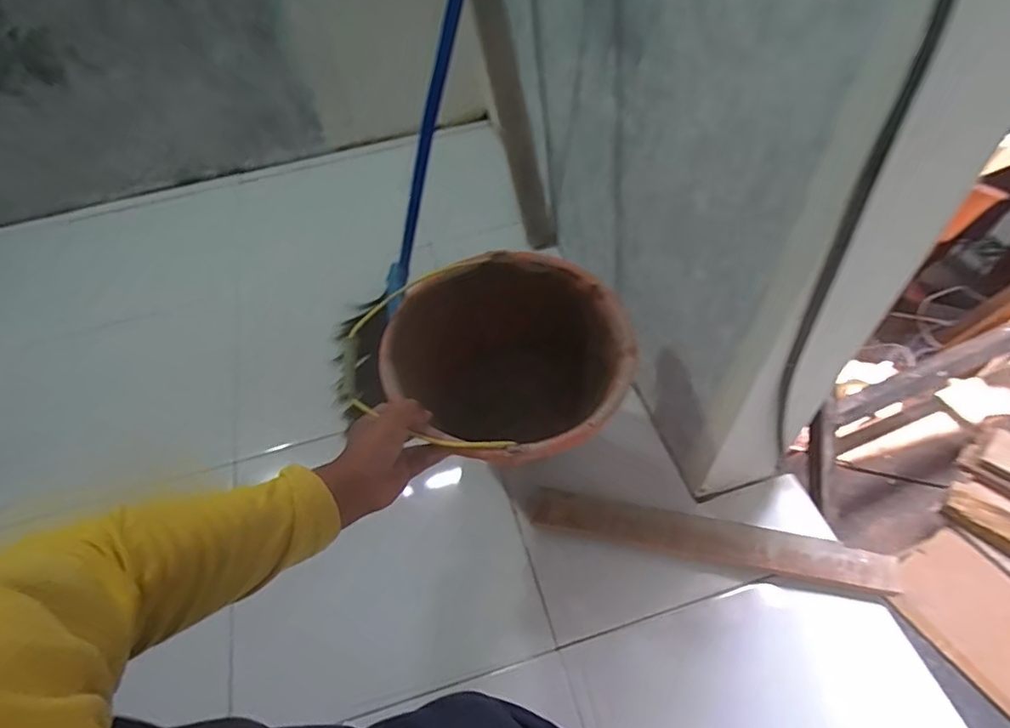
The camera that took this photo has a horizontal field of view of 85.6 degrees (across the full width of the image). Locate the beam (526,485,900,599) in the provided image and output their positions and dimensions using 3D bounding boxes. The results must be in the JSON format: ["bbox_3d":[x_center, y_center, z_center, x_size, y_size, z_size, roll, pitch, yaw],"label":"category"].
[{"bbox_3d":[0.270,0.230,0.726,0.459,0.023,0.062,7,54,11],"label":"beam"}]

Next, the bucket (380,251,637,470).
[{"bbox_3d":[0.027,0.020,0.708,0.253,0.222,0.280,12,55,14],"label":"bucket"}]

